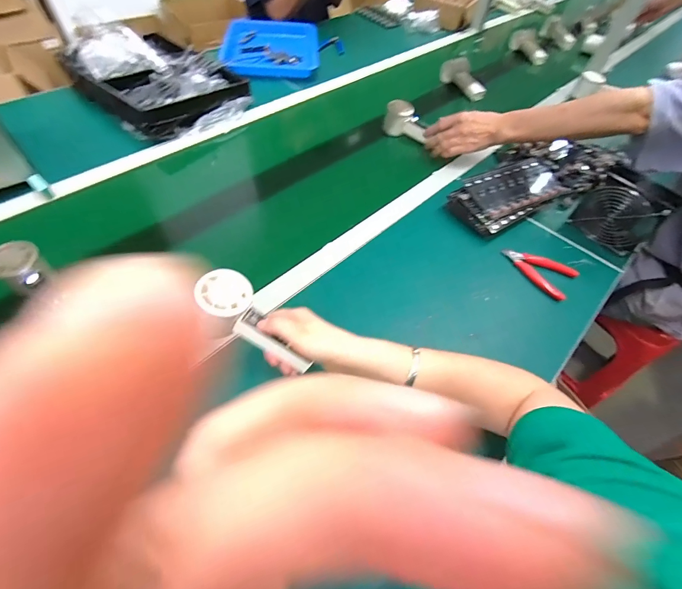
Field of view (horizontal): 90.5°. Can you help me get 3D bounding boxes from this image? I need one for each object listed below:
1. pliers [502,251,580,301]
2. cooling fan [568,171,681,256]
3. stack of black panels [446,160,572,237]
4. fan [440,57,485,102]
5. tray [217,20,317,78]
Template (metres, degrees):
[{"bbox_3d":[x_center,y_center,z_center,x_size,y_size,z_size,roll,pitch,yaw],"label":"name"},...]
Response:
[{"bbox_3d":[0.343,-0.047,0.574,0.068,0.014,0.118,-27,62,-22],"label":"pliers"},{"bbox_3d":[0.479,-0.144,0.580,0.043,0.122,0.118,-31,64,-21],"label":"cooling fan"},{"bbox_3d":[0.332,-0.199,0.653,0.273,0.043,0.109,-27,62,-22],"label":"stack of black panels"},{"bbox_3d":[0.346,-0.612,0.960,0.054,0.057,0.171,-13,58,-14],"label":"fan"},{"bbox_3d":[-0.208,-0.733,1.002,0.277,0.044,0.318,-1,56,-6],"label":"tray"}]

